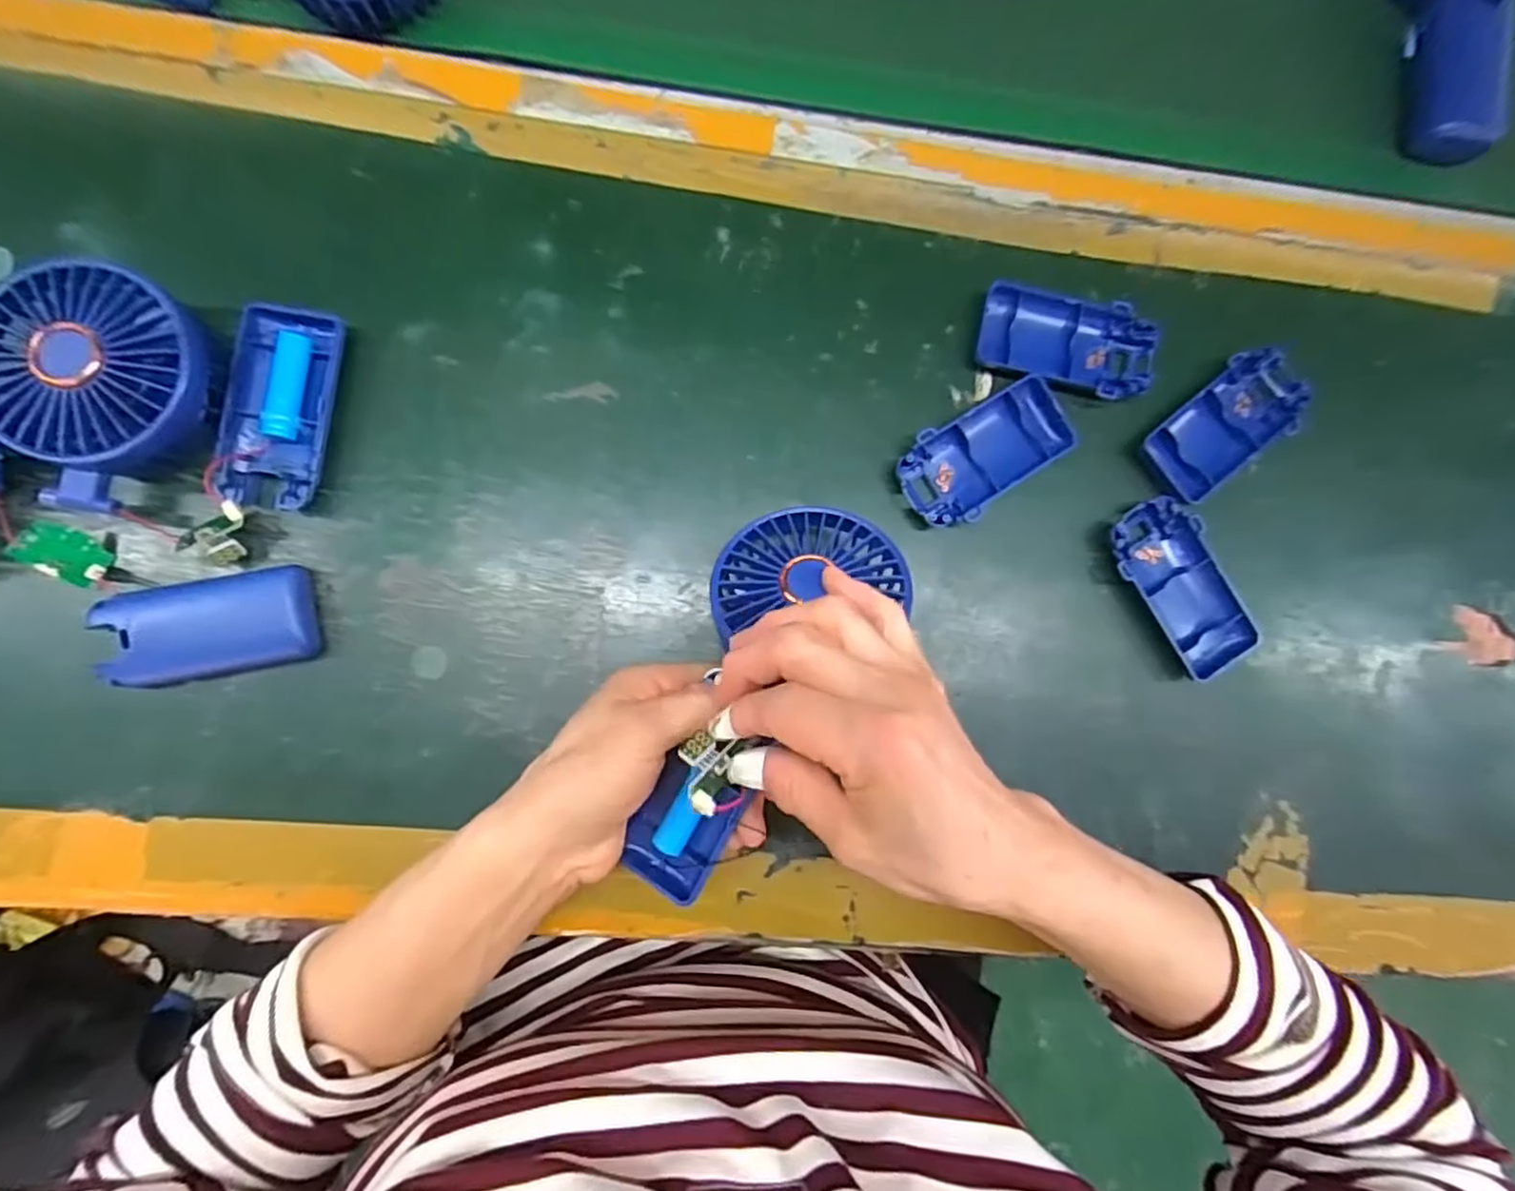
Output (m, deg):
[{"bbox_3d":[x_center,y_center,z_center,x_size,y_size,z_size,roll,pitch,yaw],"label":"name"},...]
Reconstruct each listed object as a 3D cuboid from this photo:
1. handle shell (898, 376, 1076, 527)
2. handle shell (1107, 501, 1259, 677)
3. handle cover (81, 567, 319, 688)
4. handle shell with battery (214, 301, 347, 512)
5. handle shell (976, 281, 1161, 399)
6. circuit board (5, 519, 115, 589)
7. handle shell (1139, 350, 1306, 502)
[{"bbox_3d":[0.118,-0.074,0.361,0.094,0.019,0.047,-36,89,-7],"label":"handle shell"},{"bbox_3d":[0.221,-0.004,0.360,0.048,0.014,0.093,-34,89,-7],"label":"handle shell"},{"bbox_3d":[-0.247,0.015,0.312,0.087,0.017,0.044,-10,86,-6],"label":"handle cover"},{"bbox_3d":[-0.222,-0.088,0.325,0.044,0.017,0.093,8,85,-4],"label":"handle shell with battery"},{"bbox_3d":[0.164,-0.133,0.365,0.091,0.018,0.049,11,84,-4],"label":"handle shell"},{"bbox_3d":[-0.311,-0.019,0.308,0.030,0.007,0.022,38,56,-43],"label":"circuit board"},{"bbox_3d":[0.250,-0.092,0.370,0.096,0.017,0.047,-35,89,-7],"label":"handle shell"}]

